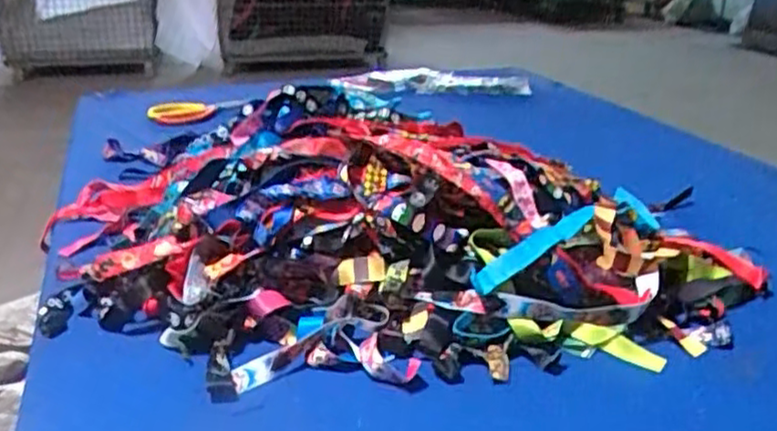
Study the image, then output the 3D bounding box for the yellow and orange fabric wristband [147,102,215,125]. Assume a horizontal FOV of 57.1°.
[{"bbox_3d":[-0.355,-0.174,1.216,0.113,0.012,0.100,-1,23,-2],"label":"yellow and orange fabric wristband"}]

